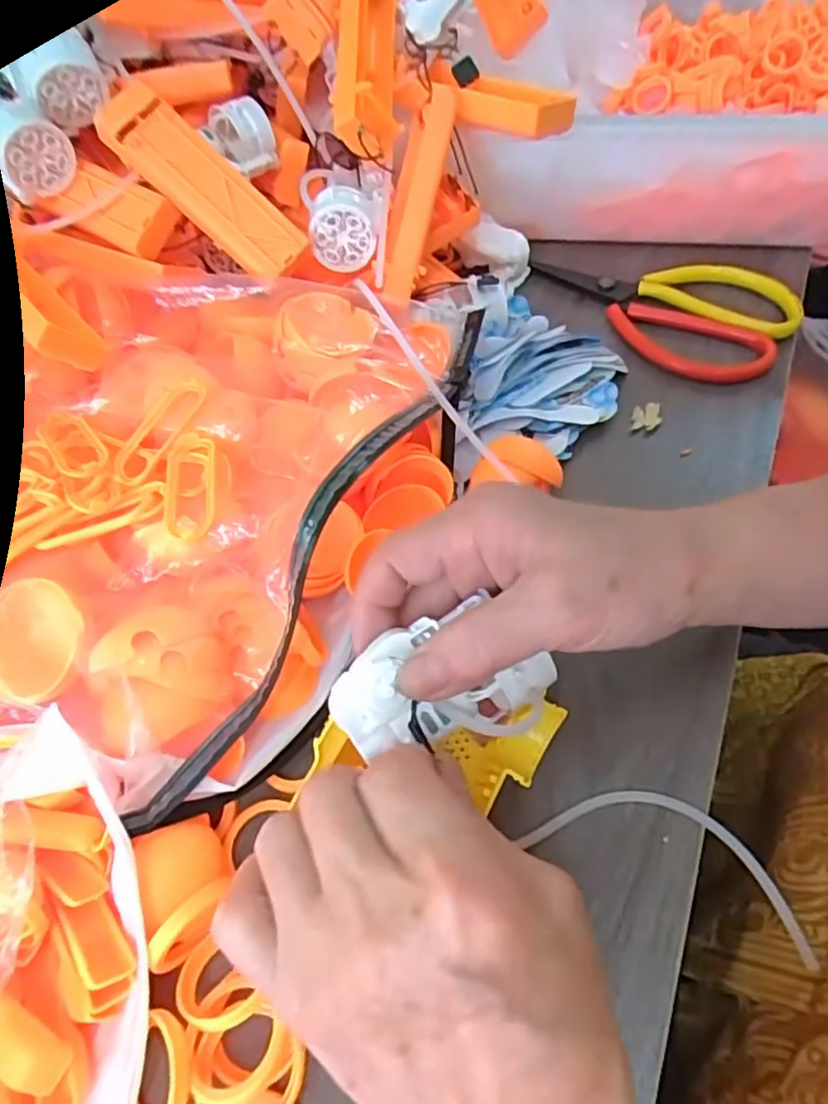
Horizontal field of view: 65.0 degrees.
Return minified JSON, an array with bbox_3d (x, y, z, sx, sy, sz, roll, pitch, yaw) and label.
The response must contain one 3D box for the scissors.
[{"bbox_3d":[0.140,-0.149,0.377,0.148,0.012,0.083,33,65,19],"label":"scissors"}]

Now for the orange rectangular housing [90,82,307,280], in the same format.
[{"bbox_3d":[-0.103,-0.179,0.315,0.109,0.021,0.029,41,65,-8],"label":"orange rectangular housing"}]

